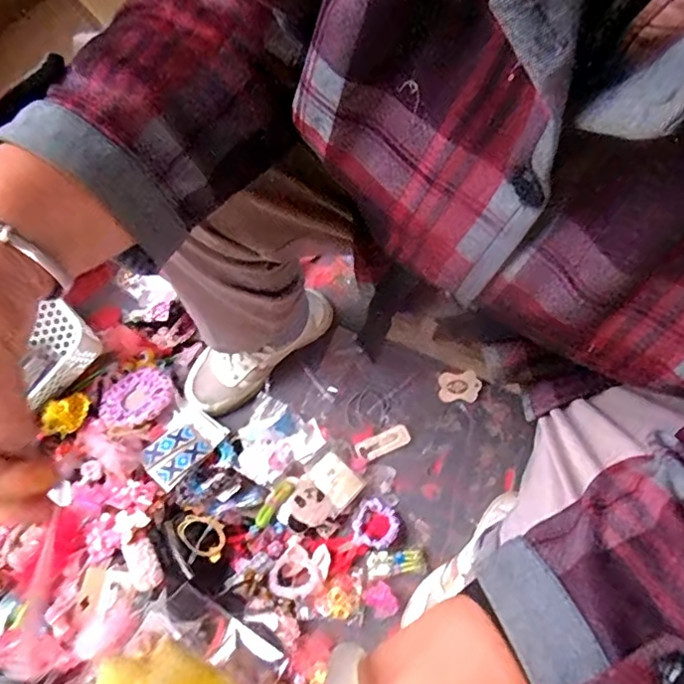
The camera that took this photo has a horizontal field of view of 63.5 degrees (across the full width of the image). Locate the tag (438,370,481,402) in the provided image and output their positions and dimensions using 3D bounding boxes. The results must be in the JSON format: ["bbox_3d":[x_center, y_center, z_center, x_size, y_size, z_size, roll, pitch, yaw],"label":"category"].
[{"bbox_3d":[0.165,0.062,0.772,0.058,0.007,0.042,-5,84,7],"label":"tag"}]

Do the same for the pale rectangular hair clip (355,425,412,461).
[{"bbox_3d":[0.056,0.140,0.760,0.076,0.013,0.030,-24,74,-6],"label":"pale rectangular hair clip"}]

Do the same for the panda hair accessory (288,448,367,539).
[{"bbox_3d":[-0.026,0.204,0.724,0.071,0.021,0.102,40,78,12],"label":"panda hair accessory"}]

